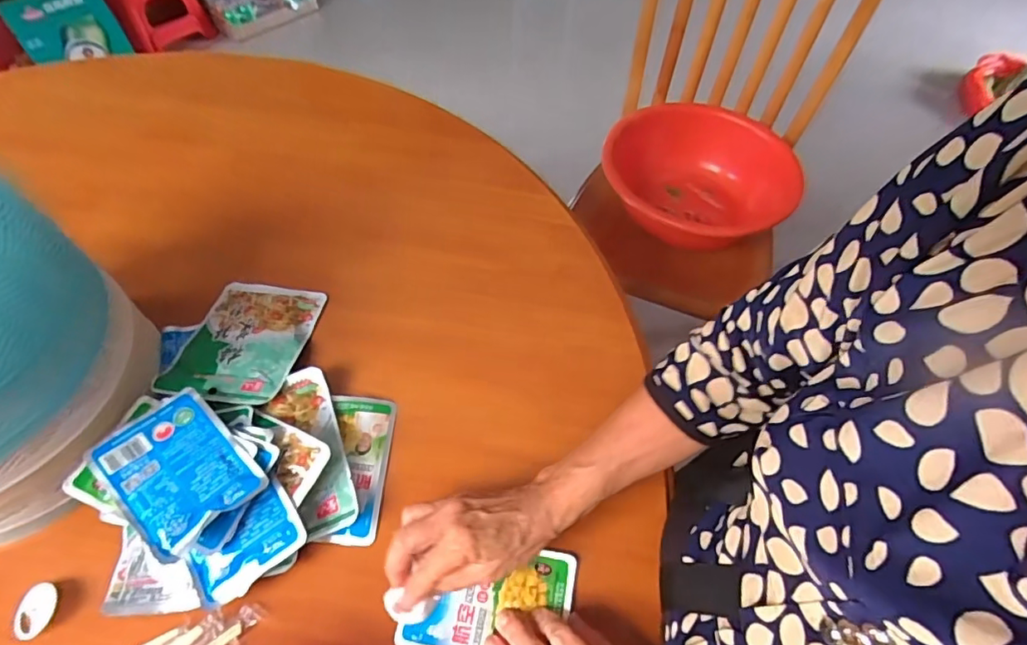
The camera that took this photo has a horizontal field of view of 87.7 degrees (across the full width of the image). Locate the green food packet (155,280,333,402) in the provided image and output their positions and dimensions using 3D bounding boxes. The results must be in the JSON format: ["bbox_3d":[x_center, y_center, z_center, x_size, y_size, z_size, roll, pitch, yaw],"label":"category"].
[{"bbox_3d":[-0.262,0.015,0.527,0.108,0.009,0.148,7,45,3],"label":"green food packet"}]

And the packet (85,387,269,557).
[{"bbox_3d":[-0.263,0.113,0.419,0.122,0.009,0.085,37,63,21],"label":"packet"}]

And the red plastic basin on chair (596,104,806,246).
[{"bbox_3d":[0.393,-0.285,1.056,0.329,0.126,0.325,1,56,-1],"label":"red plastic basin on chair"}]

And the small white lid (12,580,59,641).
[{"bbox_3d":[-0.361,0.218,0.404,0.024,0.007,0.037,3,57,2],"label":"small white lid"}]

